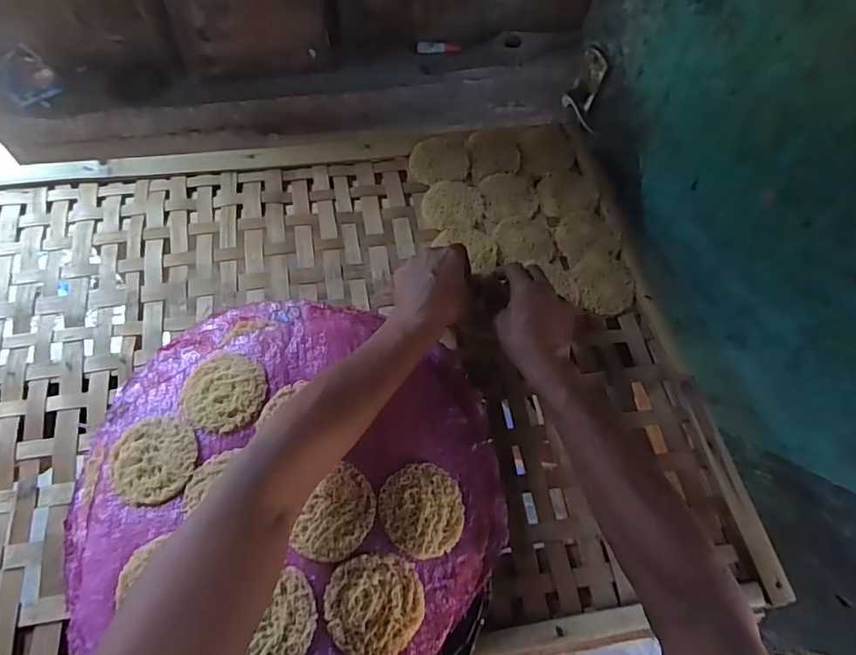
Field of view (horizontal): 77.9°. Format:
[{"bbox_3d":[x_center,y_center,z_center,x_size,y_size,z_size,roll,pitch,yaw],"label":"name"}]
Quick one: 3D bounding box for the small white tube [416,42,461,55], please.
[{"bbox_3d":[0.020,-0.522,0.993,0.082,0.019,0.015,2,64,-3],"label":"small white tube"}]

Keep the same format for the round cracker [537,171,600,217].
[{"bbox_3d":[0.182,-0.177,0.695,0.077,0.004,0.068,-9,65,-8],"label":"round cracker"}]

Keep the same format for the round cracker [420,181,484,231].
[{"bbox_3d":[0.033,-0.156,0.683,0.078,0.013,0.071,1,64,-3],"label":"round cracker"}]

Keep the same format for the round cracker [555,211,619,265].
[{"bbox_3d":[0.198,-0.116,0.668,0.071,0.006,0.069,1,64,-3],"label":"round cracker"}]

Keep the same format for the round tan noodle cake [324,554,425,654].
[{"bbox_3d":[-0.043,0.228,0.432,0.080,0.007,0.075,10,70,-20],"label":"round tan noodle cake"}]

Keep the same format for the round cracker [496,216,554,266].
[{"bbox_3d":[0.121,-0.110,0.664,0.070,0.004,0.069,-2,65,-5],"label":"round cracker"}]

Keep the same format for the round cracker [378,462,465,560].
[{"bbox_3d":[-0.002,0.162,0.475,0.078,0.008,0.078,12,57,-19],"label":"round cracker"}]

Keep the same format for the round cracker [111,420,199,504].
[{"bbox_3d":[-0.249,0.118,0.475,0.081,0.004,0.073,17,64,4],"label":"round cracker"}]

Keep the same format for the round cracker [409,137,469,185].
[{"bbox_3d":[0.015,-0.222,0.714,0.077,0.015,0.074,1,64,-3],"label":"round cracker"}]

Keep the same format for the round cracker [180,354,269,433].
[{"bbox_3d":[-0.197,0.063,0.511,0.086,0.014,0.074,24,65,7],"label":"round cracker"}]

